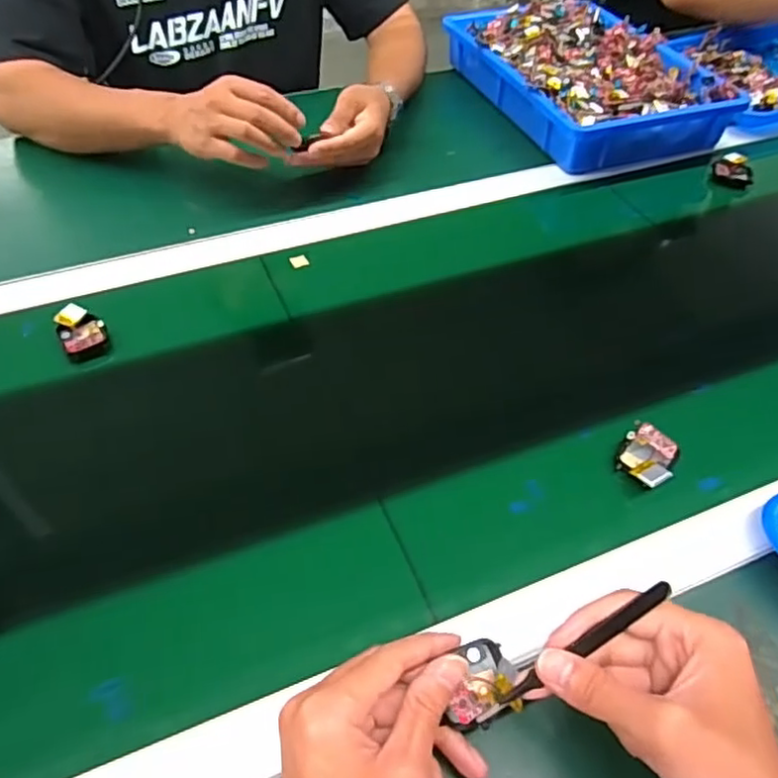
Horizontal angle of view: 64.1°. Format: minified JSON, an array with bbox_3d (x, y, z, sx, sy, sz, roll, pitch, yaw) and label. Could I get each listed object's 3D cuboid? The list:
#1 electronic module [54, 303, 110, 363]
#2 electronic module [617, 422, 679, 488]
[{"bbox_3d":[-0.268,-0.050,0.543,0.036,0.020,0.052,-26,57,-22],"label":"electronic module"},{"bbox_3d":[0.194,0.052,0.468,0.040,0.021,0.053,33,57,21],"label":"electronic module"}]

